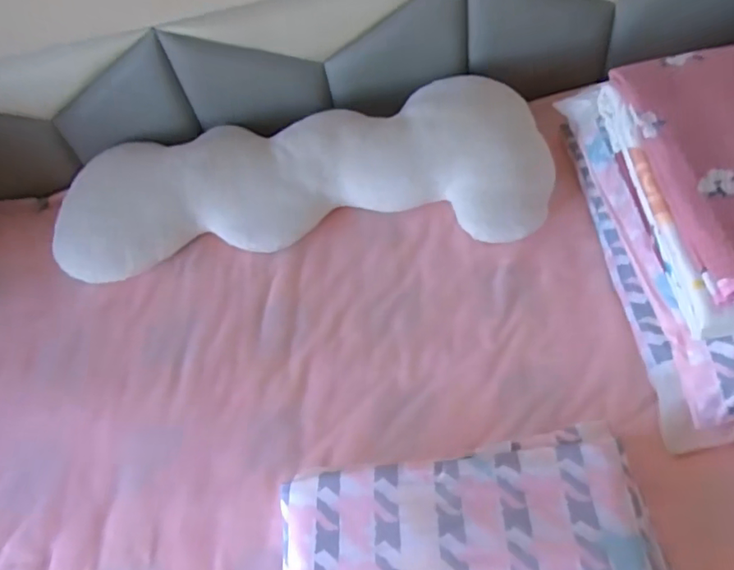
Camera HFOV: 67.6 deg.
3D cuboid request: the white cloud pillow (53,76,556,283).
[{"bbox_3d":[-0.144,-0.207,1.040,0.932,0.156,0.304,-7,53,7],"label":"white cloud pillow"}]

